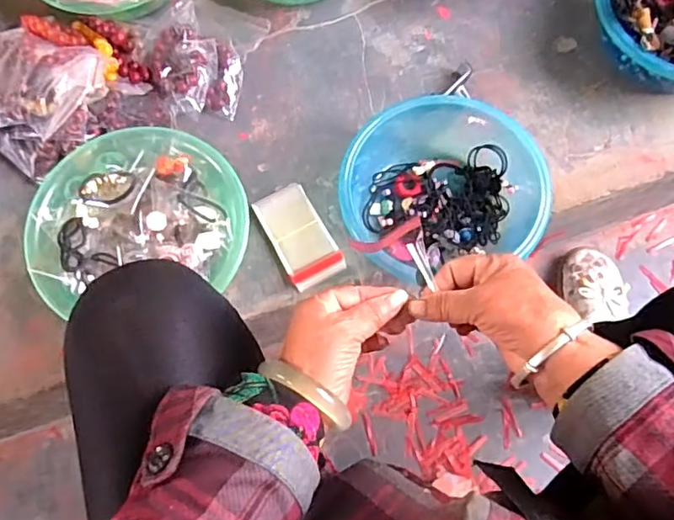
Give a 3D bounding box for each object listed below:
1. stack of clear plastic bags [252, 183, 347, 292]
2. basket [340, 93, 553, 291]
[{"bbox_3d":[-0.046,-0.030,0.667,0.066,0.012,0.124,-29,74,-7],"label":"stack of clear plastic bags"},{"bbox_3d":[0.127,-0.098,0.648,0.217,0.080,0.200,15,74,6],"label":"basket"}]

